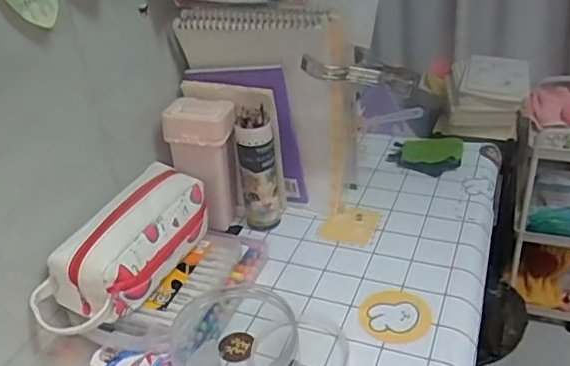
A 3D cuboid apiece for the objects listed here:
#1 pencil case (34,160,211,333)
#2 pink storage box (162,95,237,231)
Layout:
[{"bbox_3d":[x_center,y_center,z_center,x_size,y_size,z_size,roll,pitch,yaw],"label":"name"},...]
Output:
[{"bbox_3d":[-0.172,0.065,0.618,0.105,0.091,0.204,9,35,21],"label":"pencil case"},{"bbox_3d":[-0.105,-0.023,0.766,0.086,0.170,0.072,-3,32,3],"label":"pink storage box"}]

